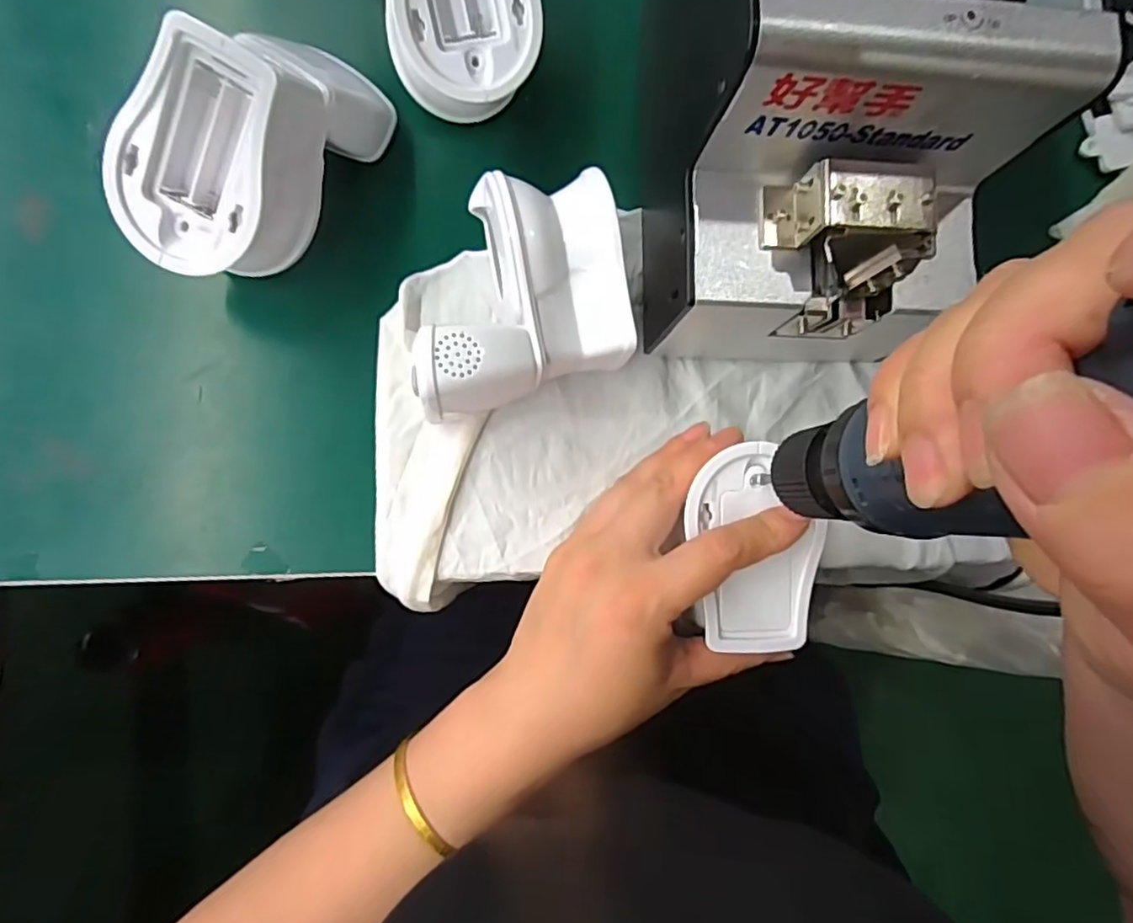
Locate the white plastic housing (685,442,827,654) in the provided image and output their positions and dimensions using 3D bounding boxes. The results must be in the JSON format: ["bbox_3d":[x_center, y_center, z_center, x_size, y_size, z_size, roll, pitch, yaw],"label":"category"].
[{"bbox_3d":[0.083,0.037,0.272,0.058,0.015,0.085,1,83,-7],"label":"white plastic housing"}]

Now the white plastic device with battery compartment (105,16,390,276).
[{"bbox_3d":[-0.134,-0.135,0.274,0.060,0.085,0.127,34,82,-1],"label":"white plastic device with battery compartment"}]

